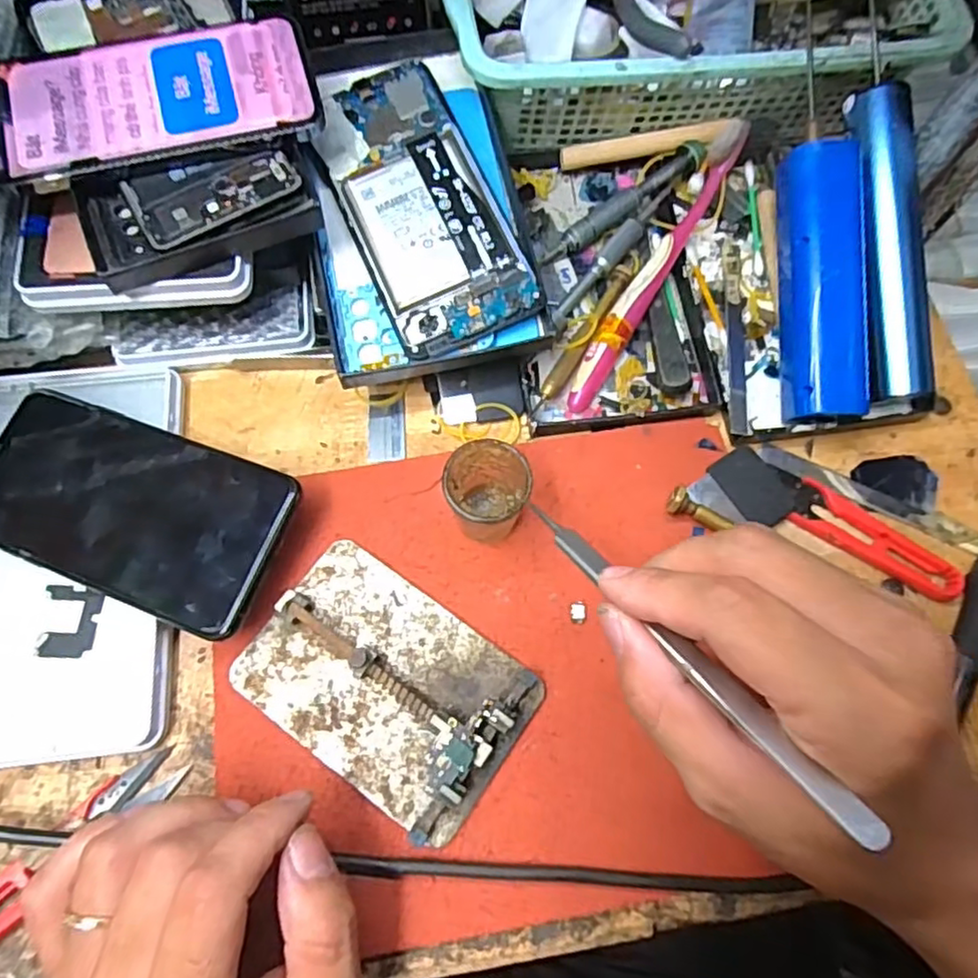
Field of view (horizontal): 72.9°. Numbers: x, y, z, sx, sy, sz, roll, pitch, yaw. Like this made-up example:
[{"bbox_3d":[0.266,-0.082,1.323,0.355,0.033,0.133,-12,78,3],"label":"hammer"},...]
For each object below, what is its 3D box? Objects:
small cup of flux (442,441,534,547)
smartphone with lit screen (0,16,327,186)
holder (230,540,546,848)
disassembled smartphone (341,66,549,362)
[{"bbox_3d":[-0.001,0.003,0.297,0.035,0.047,0.033,14,71,3],"label":"small cup of flux"},{"bbox_3d":[-0.149,-0.174,0.294,0.140,0.008,0.064,-15,76,-9],"label":"smartphone with lit screen"},{"bbox_3d":[-0.044,0.083,0.282,0.115,0.018,0.081,35,73,10],"label":"holder"},{"bbox_3d":[-0.034,-0.140,0.323,0.068,0.007,0.150,-23,79,-1],"label":"disassembled smartphone"}]

